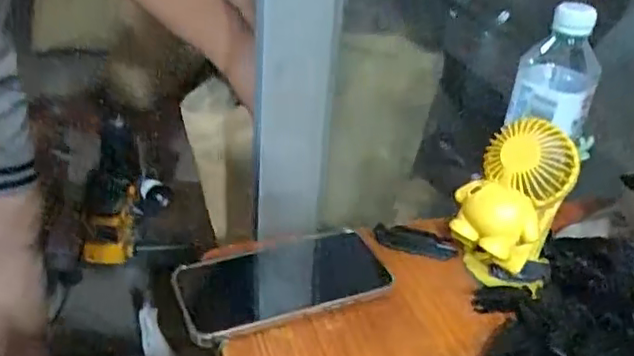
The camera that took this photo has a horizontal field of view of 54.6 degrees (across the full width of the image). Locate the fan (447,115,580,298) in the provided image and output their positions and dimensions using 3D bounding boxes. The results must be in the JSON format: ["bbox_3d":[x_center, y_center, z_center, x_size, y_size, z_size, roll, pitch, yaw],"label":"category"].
[{"bbox_3d":[0.150,0.031,0.487,0.072,0.145,0.073,26,38,31],"label":"fan"}]

